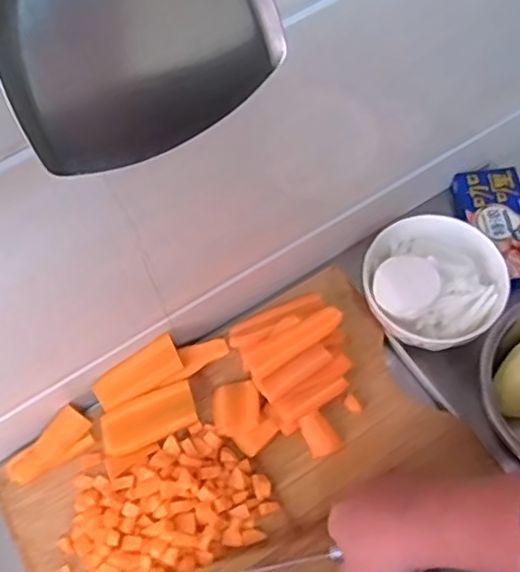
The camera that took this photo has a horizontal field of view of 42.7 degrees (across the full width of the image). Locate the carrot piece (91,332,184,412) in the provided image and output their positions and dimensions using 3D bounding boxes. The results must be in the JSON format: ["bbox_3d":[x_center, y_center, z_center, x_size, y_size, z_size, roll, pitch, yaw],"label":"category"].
[{"bbox_3d":[-0.129,0.093,0.708,0.096,0.006,0.041,-33,86,-12],"label":"carrot piece"}]

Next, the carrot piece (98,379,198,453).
[{"bbox_3d":[-0.116,0.139,0.694,0.101,0.007,0.049,-24,64,-9],"label":"carrot piece"}]

